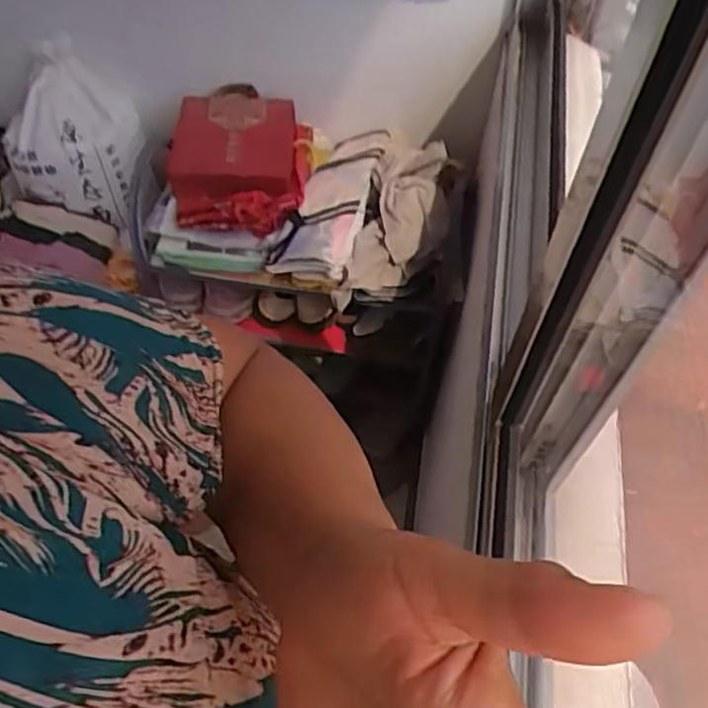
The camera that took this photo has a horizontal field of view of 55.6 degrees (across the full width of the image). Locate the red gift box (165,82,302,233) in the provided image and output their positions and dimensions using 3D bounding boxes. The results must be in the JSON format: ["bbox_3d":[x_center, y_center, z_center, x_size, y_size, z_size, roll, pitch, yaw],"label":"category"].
[{"bbox_3d":[-0.194,-0.331,1.116,0.217,0.082,0.284,-3,54,-3],"label":"red gift box"}]

